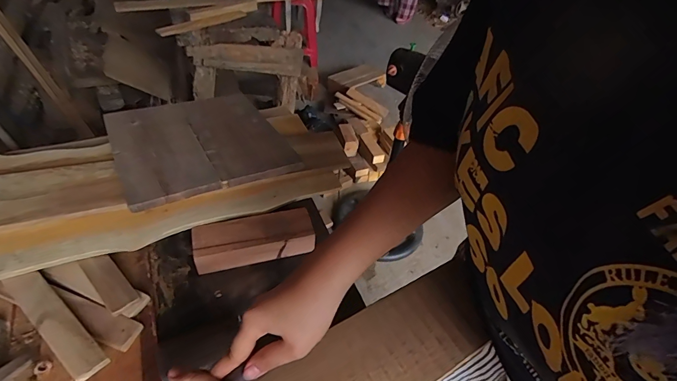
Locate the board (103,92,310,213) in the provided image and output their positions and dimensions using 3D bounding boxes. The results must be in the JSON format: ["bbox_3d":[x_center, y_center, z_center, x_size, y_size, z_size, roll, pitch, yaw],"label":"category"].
[{"bbox_3d":[-0.244,-0.094,0.662,0.274,0.020,0.299,-16,42,-32],"label":"board"}]

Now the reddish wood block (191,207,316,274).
[{"bbox_3d":[-0.132,0.076,0.587,0.176,0.052,0.064,-7,46,-15],"label":"reddish wood block"}]

